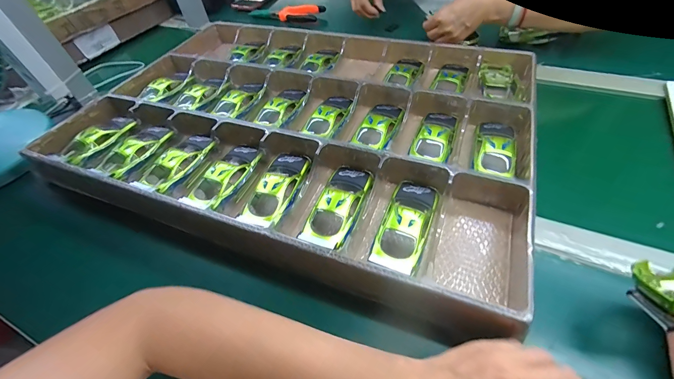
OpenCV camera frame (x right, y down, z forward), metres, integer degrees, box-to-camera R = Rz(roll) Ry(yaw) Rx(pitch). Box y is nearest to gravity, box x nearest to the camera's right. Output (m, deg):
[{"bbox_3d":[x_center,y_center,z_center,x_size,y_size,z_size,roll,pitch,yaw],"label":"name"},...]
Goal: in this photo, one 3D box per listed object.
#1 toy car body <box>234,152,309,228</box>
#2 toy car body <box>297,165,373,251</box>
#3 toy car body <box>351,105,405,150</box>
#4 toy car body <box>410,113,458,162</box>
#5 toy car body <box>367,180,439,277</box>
[{"bbox_3d":[-0.073,-0.007,0.380,0.049,0.022,0.117,12,53,16],"label":"toy car body"},{"bbox_3d":[0.002,0.019,0.364,0.049,0.032,0.119,14,54,18],"label":"toy car body"},{"bbox_3d":[0.063,-0.096,0.450,0.050,0.026,0.094,16,54,19],"label":"toy car body"},{"bbox_3d":[0.135,-0.075,0.425,0.049,0.027,0.100,16,54,19],"label":"toy car body"},{"bbox_3d":[0.075,0.037,0.341,0.050,0.036,0.127,16,54,18],"label":"toy car body"}]

